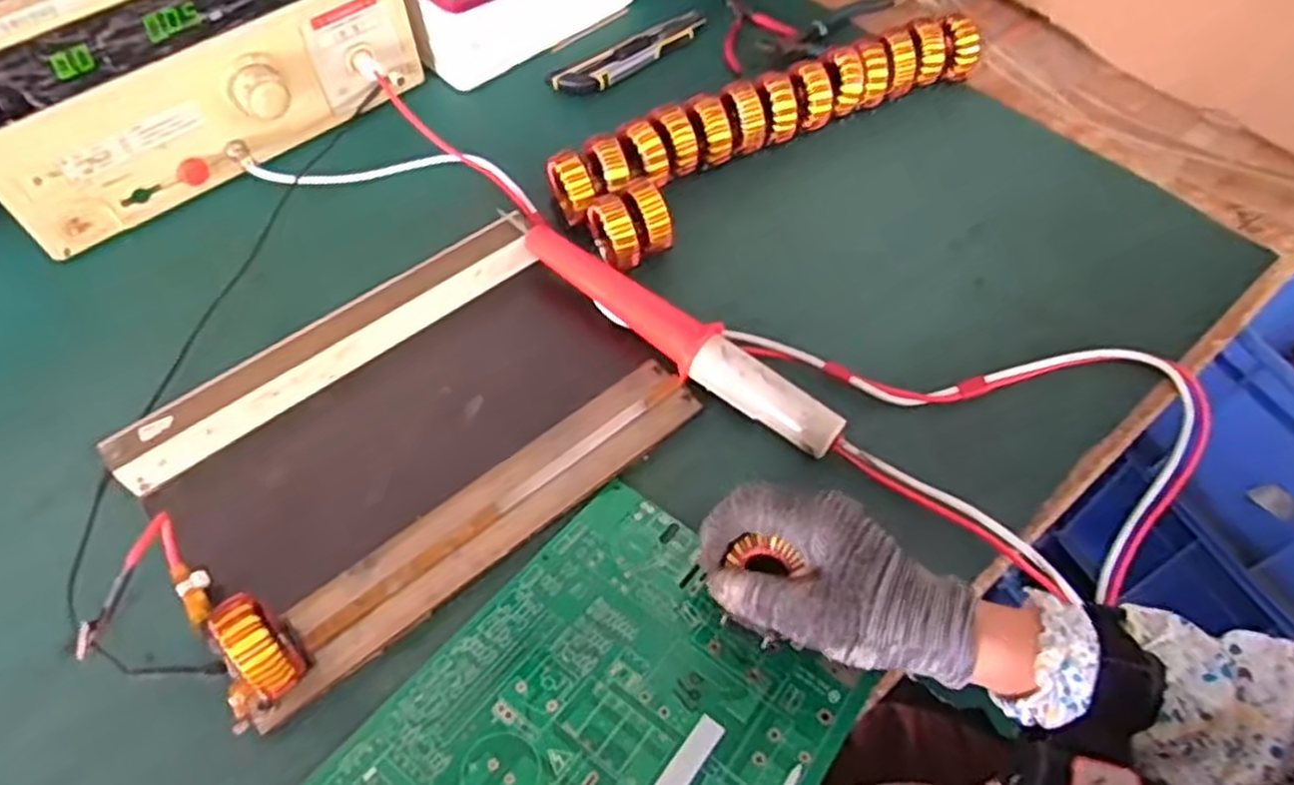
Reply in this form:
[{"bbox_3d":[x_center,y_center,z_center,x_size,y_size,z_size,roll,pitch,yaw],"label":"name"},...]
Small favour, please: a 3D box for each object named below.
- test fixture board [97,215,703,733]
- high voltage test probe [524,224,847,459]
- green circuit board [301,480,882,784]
[{"bbox_3d":[-0.142,0.020,0.485,0.298,0.033,0.199,-36,64,-21],"label":"test fixture board"},{"bbox_3d":[0.018,-0.038,0.511,0.242,0.029,0.032,36,64,21],"label":"high voltage test probe"},{"bbox_3d":[-0.023,0.167,0.373,0.180,0.004,0.243,32,50,20],"label":"green circuit board"}]

